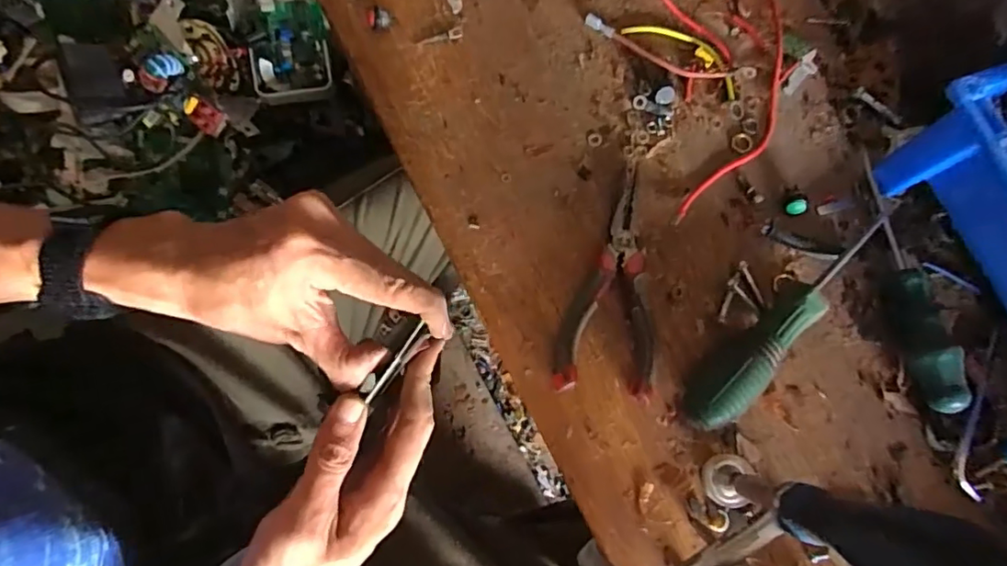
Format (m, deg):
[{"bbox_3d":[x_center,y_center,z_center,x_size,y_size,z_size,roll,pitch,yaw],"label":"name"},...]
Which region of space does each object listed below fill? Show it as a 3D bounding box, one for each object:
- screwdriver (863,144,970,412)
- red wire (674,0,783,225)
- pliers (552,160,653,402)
[{"bbox_3d":[0.262,-0.006,0.347,0.028,0.028,0.169,-1,75,-1],"label":"screwdriver"},{"bbox_3d":[0.177,-0.132,0.388,0.042,0.008,0.224,23,76,5],"label":"red wire"},{"bbox_3d":[0.071,-0.006,0.350,0.058,0.017,0.153,9,75,2],"label":"pliers"}]

